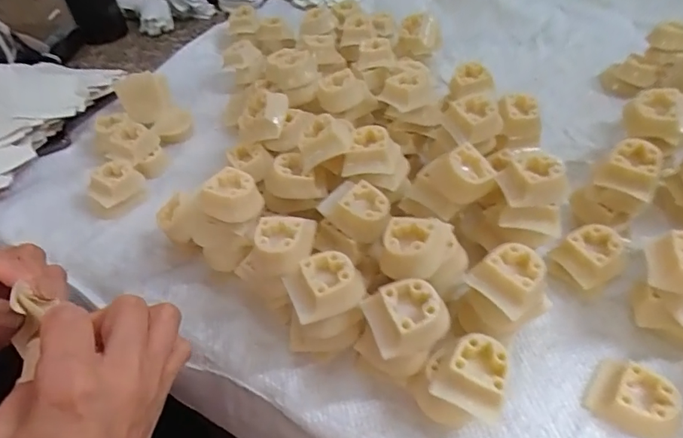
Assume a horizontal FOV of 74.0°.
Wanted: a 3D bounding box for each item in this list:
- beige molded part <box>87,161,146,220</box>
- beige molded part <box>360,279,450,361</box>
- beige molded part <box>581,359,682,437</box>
[{"bbox_3d":[-0.199,-0.026,0.400,0.049,0.029,0.040,-32,53,-22],"label":"beige molded part"},{"bbox_3d":[0.037,0.054,0.258,0.043,0.019,0.037,-18,49,-11],"label":"beige molded part"},{"bbox_3d":[0.170,0.104,0.262,0.045,0.017,0.038,30,57,28],"label":"beige molded part"}]

